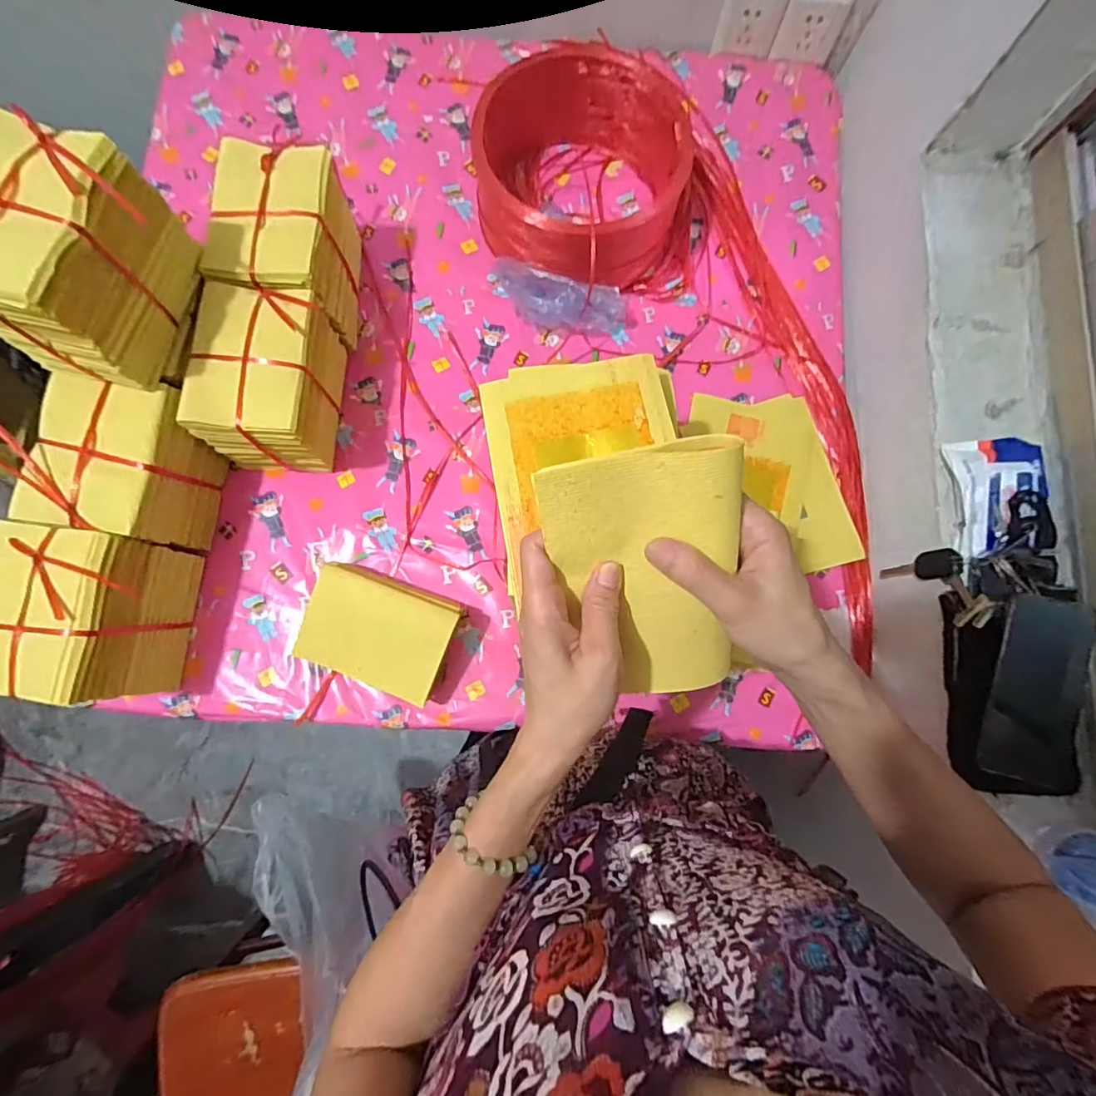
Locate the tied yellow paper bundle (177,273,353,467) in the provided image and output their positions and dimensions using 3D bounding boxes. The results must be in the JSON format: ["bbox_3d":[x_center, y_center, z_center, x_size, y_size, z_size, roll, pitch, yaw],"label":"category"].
[{"bbox_3d":[-0.319,-0.191,0.612,0.119,0.149,0.167,6,80,-1],"label":"tied yellow paper bundle"}]

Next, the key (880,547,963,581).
[{"bbox_3d":[0.403,0.021,0.566,0.016,0.100,0.026,18,80,1],"label":"key"}]

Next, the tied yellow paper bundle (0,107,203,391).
[{"bbox_3d":[-0.432,-0.262,0.477,0.122,0.132,0.167,12,80,0],"label":"tied yellow paper bundle"}]

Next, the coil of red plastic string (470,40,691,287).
[{"bbox_3d":[0.045,-0.482,0.686,0.268,0.127,0.245,0,81,-2],"label":"coil of red plastic string"}]

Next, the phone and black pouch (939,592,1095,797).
[{"bbox_3d":[0.448,0.135,0.499,0.112,0.046,0.189,3,80,-2],"label":"phone and black pouch"}]

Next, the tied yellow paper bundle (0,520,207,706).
[{"bbox_3d":[-0.483,0.070,0.553,0.119,0.146,0.160,7,80,-1],"label":"tied yellow paper bundle"}]

